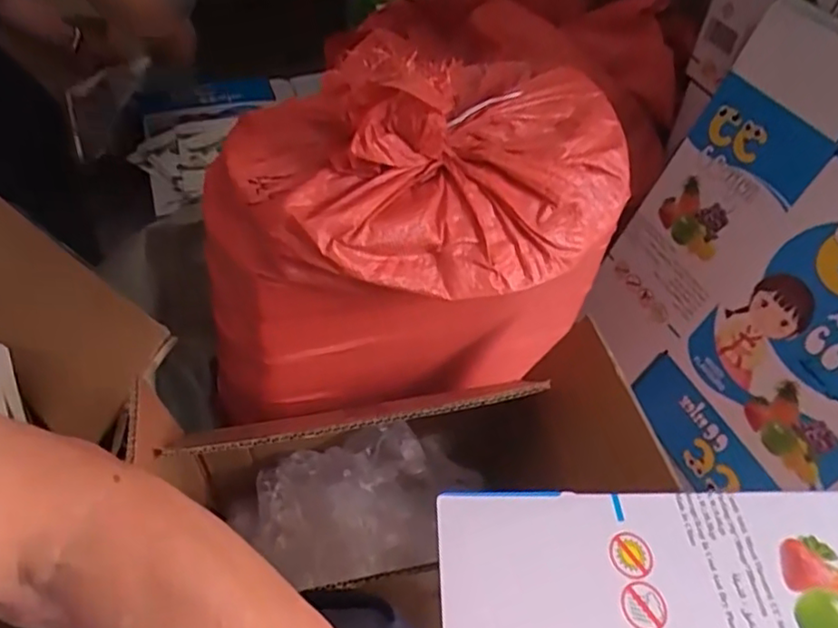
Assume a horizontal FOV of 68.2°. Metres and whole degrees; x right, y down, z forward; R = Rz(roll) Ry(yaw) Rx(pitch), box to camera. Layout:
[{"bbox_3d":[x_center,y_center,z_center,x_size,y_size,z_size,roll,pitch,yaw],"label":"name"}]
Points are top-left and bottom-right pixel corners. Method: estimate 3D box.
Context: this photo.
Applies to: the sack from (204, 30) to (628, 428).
[{"bbox_3d":[-0.003,-0.098,0.692,0.423,0.332,0.303,-5,49,-7],"label":"sack"}]

